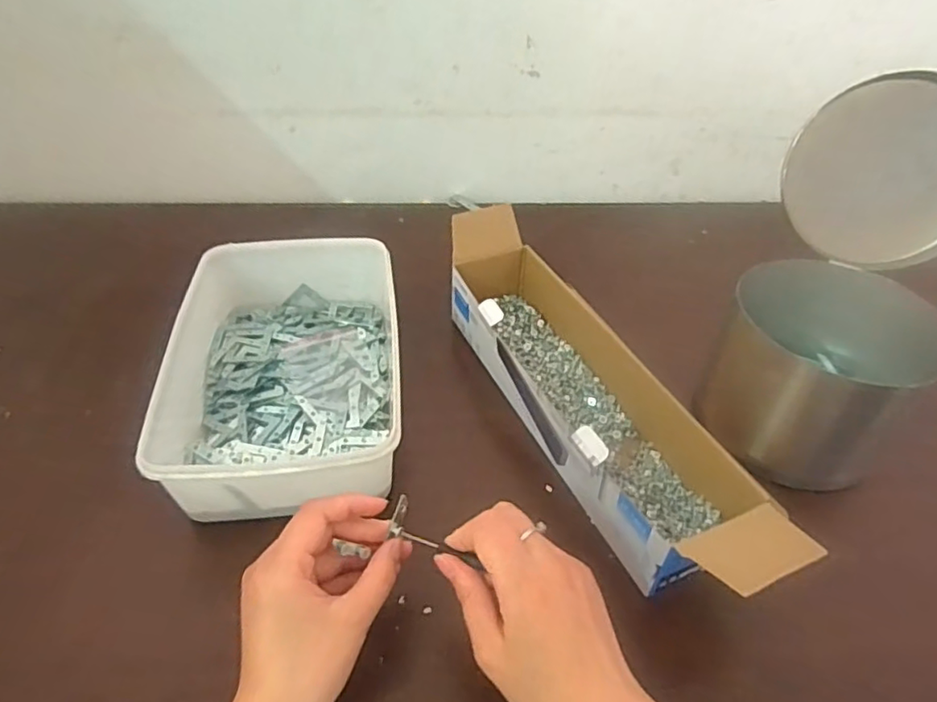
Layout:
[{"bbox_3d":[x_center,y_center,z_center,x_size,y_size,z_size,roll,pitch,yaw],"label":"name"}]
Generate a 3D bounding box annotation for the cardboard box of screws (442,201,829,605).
[{"bbox_3d":[0.095,0.025,0.489,0.096,0.095,0.394,-16,45,-20],"label":"cardboard box of screws"}]

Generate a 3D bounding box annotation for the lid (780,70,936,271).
[{"bbox_3d":[0.345,-0.145,0.491,0.150,0.147,0.013,6,15,17],"label":"lid"}]

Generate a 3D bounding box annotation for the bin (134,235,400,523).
[{"bbox_3d":[-0.151,0.013,0.515,0.177,0.084,0.281,-4,42,-8],"label":"bin"}]

